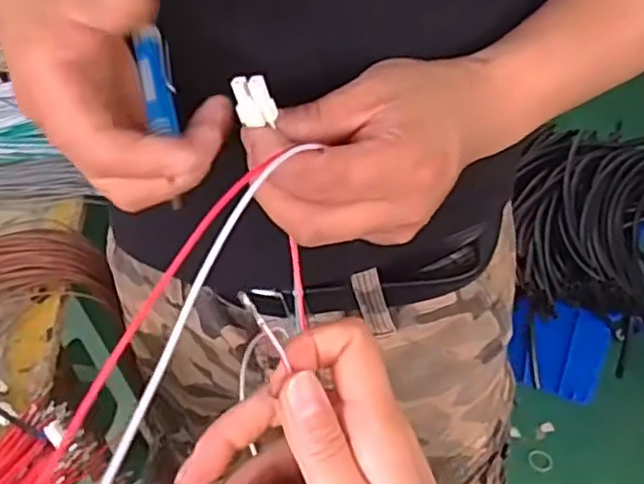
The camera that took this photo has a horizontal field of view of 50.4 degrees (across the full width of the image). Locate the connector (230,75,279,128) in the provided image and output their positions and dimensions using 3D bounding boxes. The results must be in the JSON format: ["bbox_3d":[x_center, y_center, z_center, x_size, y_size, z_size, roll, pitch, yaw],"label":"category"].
[{"bbox_3d":[-0.028,-0.058,0.283,0.017,0.018,0.007,1,40,7],"label":"connector"}]

